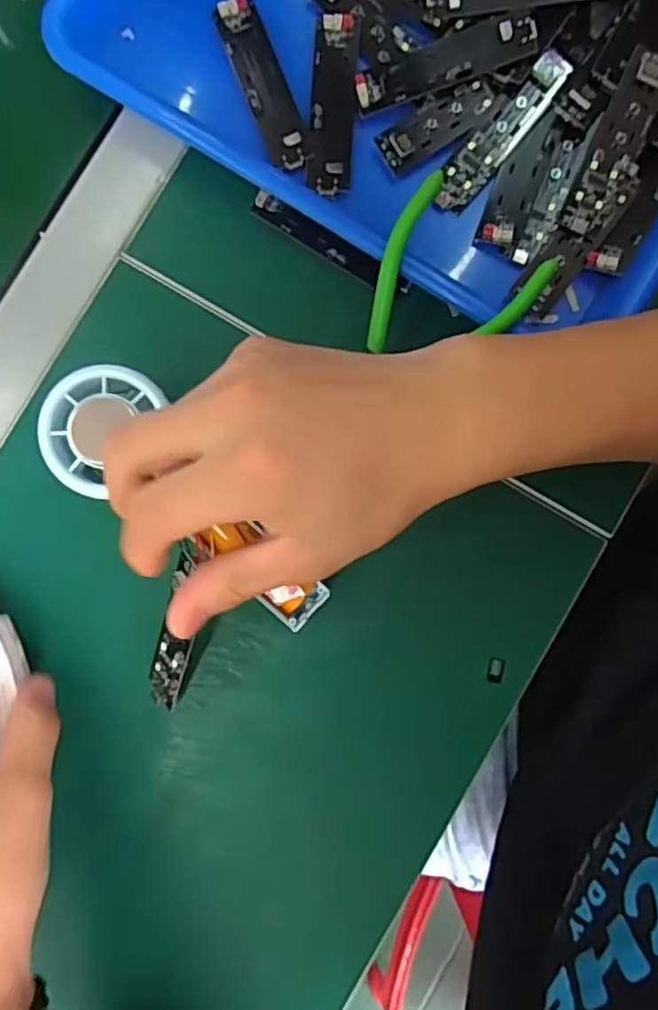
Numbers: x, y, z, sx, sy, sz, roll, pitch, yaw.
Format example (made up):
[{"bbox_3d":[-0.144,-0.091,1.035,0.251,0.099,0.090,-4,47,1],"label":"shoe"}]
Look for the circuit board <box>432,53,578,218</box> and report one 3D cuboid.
[{"bbox_3d":[0.088,-0.192,0.348,0.020,0.005,0.088,43,102,4],"label":"circuit board"}]

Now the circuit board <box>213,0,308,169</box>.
[{"bbox_3d":[-0.034,-0.222,0.356,0.023,0.014,0.091,-22,86,1],"label":"circuit board"}]

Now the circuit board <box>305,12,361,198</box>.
[{"bbox_3d":[0.002,-0.211,0.353,0.024,0.006,0.092,4,86,3],"label":"circuit board"}]

